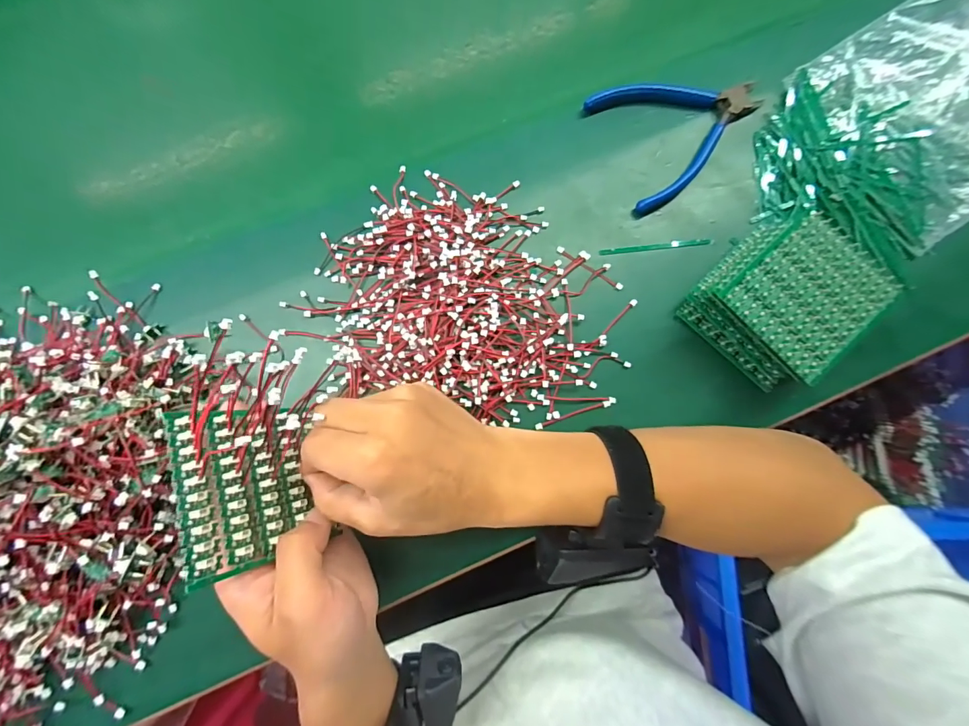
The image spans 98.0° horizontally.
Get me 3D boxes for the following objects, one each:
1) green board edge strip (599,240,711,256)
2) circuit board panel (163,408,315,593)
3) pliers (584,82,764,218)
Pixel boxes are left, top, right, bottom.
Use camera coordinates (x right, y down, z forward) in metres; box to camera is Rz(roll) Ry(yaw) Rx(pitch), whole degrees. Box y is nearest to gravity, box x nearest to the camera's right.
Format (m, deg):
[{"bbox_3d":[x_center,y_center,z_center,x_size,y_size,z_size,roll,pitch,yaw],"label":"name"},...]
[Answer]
[{"bbox_3d":[0.135,-0.091,0.329,0.088,0.006,0.007,-8,80,-1],"label":"green board edge strip"},{"bbox_3d":[-0.122,0.063,0.225,0.007,0.075,0.080,-24,75,23],"label":"circuit board panel"},{"bbox_3d":[0.162,-0.191,0.338,0.132,0.011,0.105,-24,81,-4],"label":"pliers"}]

